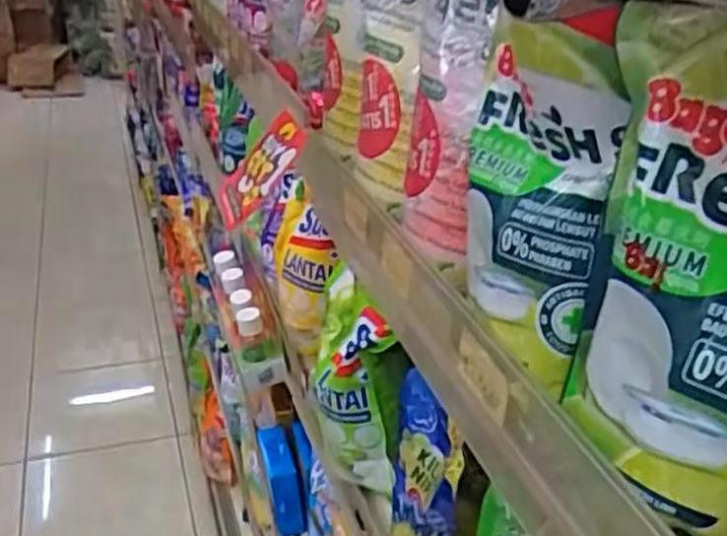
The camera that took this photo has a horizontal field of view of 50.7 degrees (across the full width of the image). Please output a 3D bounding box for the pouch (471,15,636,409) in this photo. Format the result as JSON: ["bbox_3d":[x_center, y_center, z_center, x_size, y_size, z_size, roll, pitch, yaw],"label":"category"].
[{"bbox_3d":[0.083,-0.042,0.377,0.034,0.152,0.116,-10,30,-24],"label":"pouch"}]

